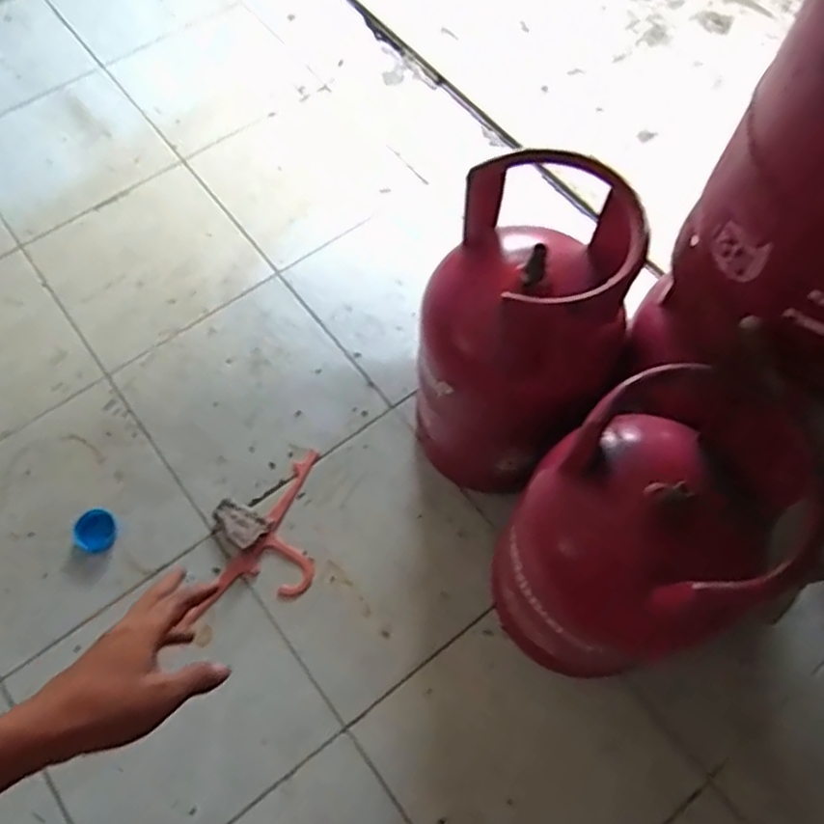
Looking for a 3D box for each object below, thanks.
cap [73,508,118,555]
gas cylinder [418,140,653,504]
[{"bbox_3d":[-0.577,0.216,1.287,0.070,0.031,0.073,18,65,8],"label":"cap"},{"bbox_3d":[0.151,-0.092,1.093,0.253,0.561,0.238,0,66,1],"label":"gas cylinder"}]

